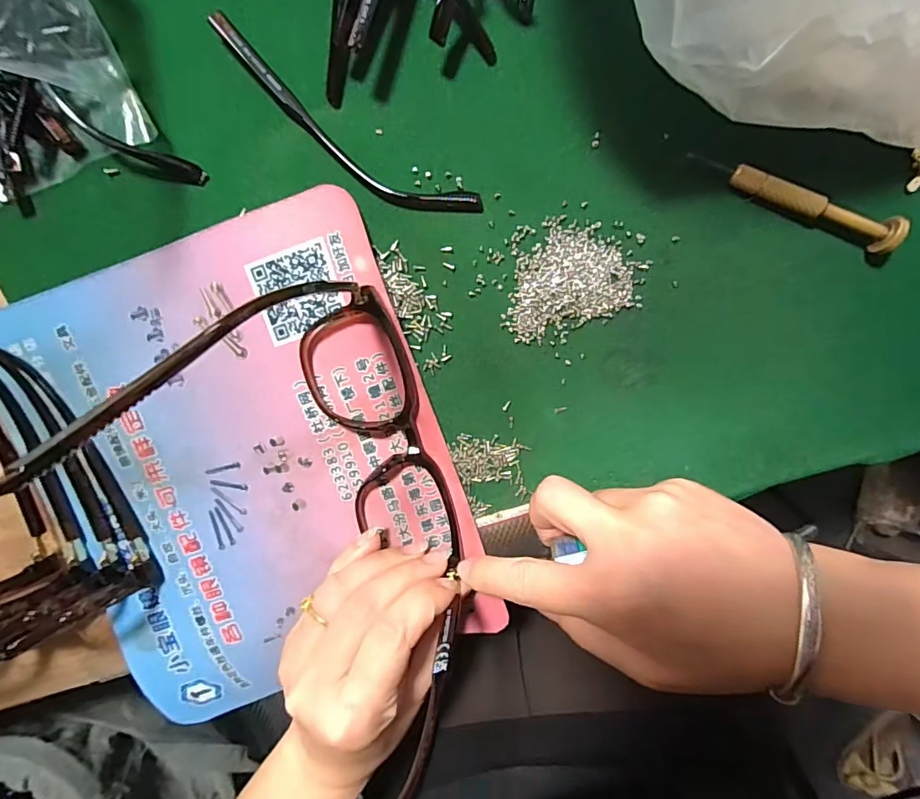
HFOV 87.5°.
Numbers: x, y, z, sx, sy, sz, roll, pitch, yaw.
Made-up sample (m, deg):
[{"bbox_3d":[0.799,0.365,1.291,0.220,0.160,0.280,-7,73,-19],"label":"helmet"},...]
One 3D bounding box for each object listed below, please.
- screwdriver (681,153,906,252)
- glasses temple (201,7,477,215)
[{"bbox_3d":[0.144,-0.087,0.205,0.090,0.016,0.013,23,99,-3],"label":"screwdriver"},{"bbox_3d":[-0.051,-0.115,0.210,0.132,0.008,0.024,32,99,-4],"label":"glasses temple"}]

